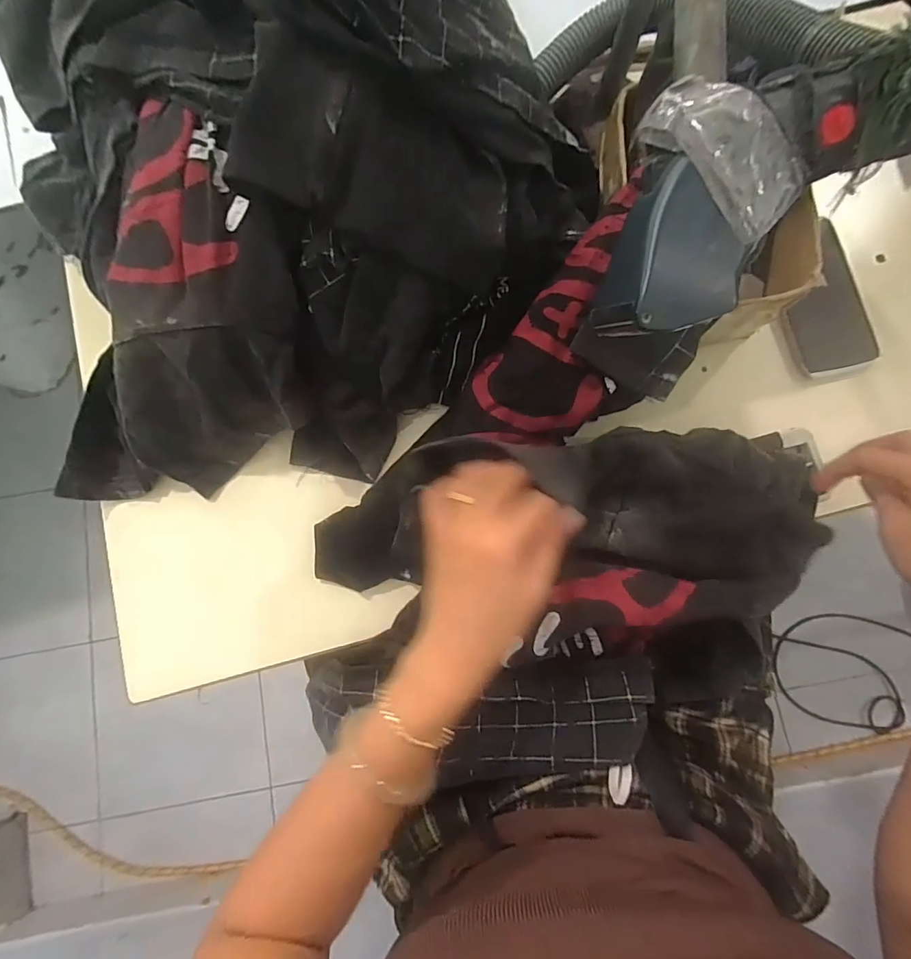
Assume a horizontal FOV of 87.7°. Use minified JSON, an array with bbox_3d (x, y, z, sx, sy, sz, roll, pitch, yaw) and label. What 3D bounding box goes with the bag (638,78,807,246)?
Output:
[{"bbox_3d":[0.118,-0.144,0.208,0.072,0.022,0.035,42,84,7],"label":"bag"}]

